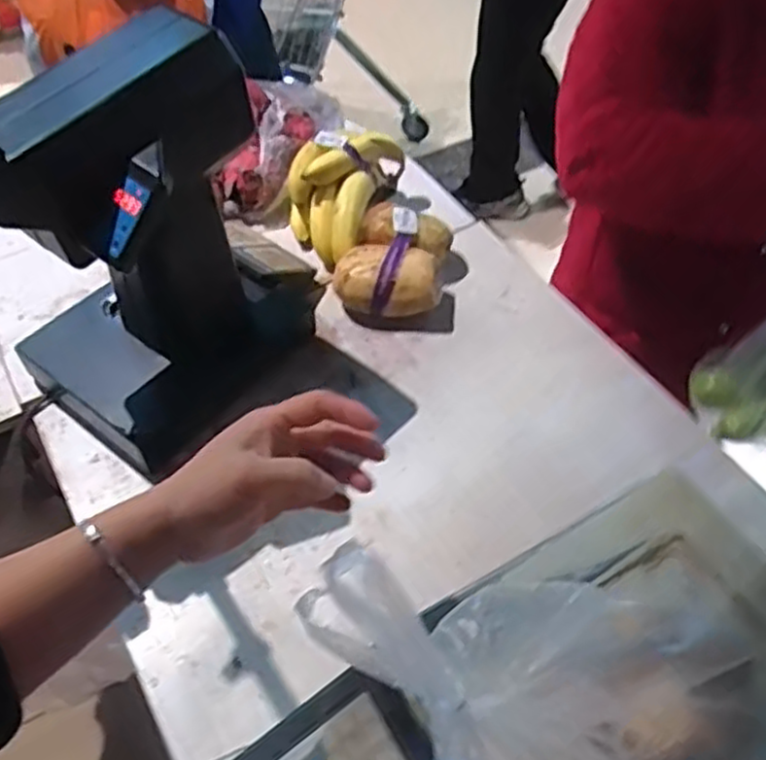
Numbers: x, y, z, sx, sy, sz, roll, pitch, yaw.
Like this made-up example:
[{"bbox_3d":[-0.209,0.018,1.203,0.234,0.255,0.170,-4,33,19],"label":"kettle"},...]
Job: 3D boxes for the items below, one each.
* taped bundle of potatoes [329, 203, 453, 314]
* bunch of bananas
[{"bbox_3d":[0.016,-0.137,0.930,0.128,0.077,0.148,17,54,13],"label":"taped bundle of potatoes"},{"bbox_3d":[-0.054,-0.251,0.991,0.112,0.108,0.176,24,56,18],"label":"bunch of bananas"}]

